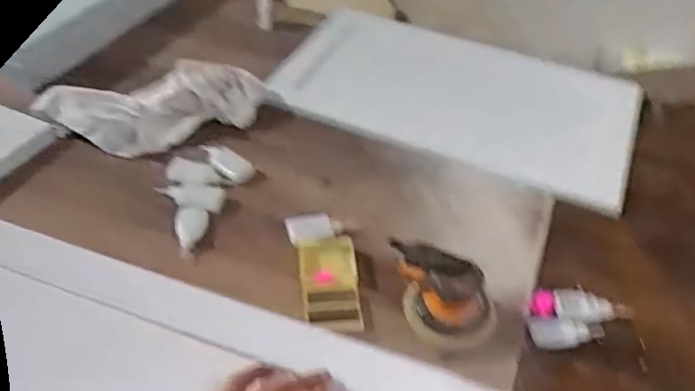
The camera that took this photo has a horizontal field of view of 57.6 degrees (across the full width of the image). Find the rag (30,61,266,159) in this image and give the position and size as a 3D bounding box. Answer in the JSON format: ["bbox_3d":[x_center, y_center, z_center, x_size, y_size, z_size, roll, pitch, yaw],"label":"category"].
[{"bbox_3d":[-0.290,-0.138,1.002,0.324,0.064,0.118,-20,48,-24],"label":"rag"}]

